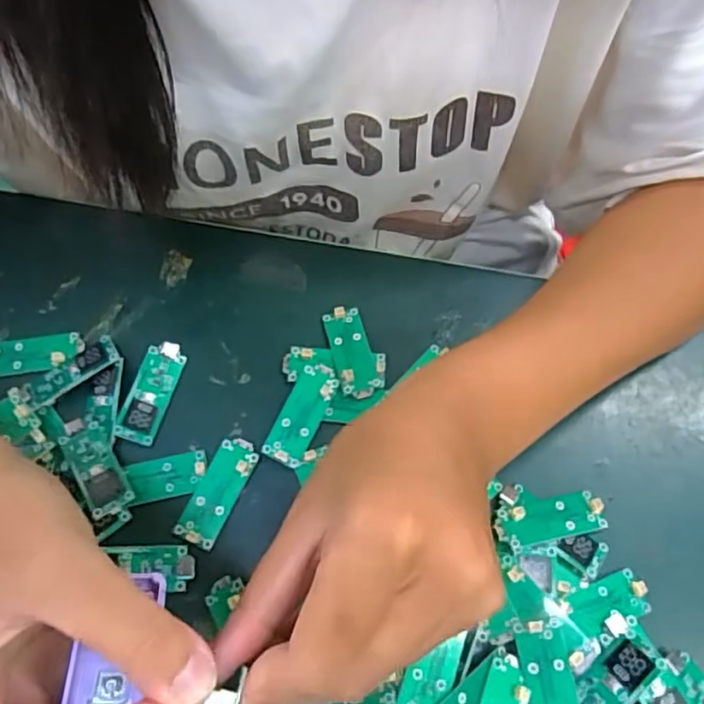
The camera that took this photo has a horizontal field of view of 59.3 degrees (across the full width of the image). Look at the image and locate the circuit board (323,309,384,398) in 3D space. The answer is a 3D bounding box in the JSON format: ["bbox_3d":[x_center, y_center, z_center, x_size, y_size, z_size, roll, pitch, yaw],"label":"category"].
[{"bbox_3d":[0.002,-0.001,0.314,0.025,0.007,0.051,-12,67,-5],"label":"circuit board"}]

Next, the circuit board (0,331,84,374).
[{"bbox_3d":[-0.164,0.000,0.316,0.049,0.006,0.018,-7,66,-3],"label":"circuit board"}]

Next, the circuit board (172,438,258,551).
[{"bbox_3d":[-0.063,0.065,0.289,0.019,0.005,0.051,22,68,10],"label":"circuit board"}]

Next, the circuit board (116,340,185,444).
[{"bbox_3d":[-0.099,0.019,0.307,0.018,0.006,0.051,14,67,7],"label":"circuit board"}]

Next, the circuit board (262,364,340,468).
[{"bbox_3d":[-0.024,0.030,0.300,0.019,0.004,0.051,27,71,-1],"label":"circuit board"}]

